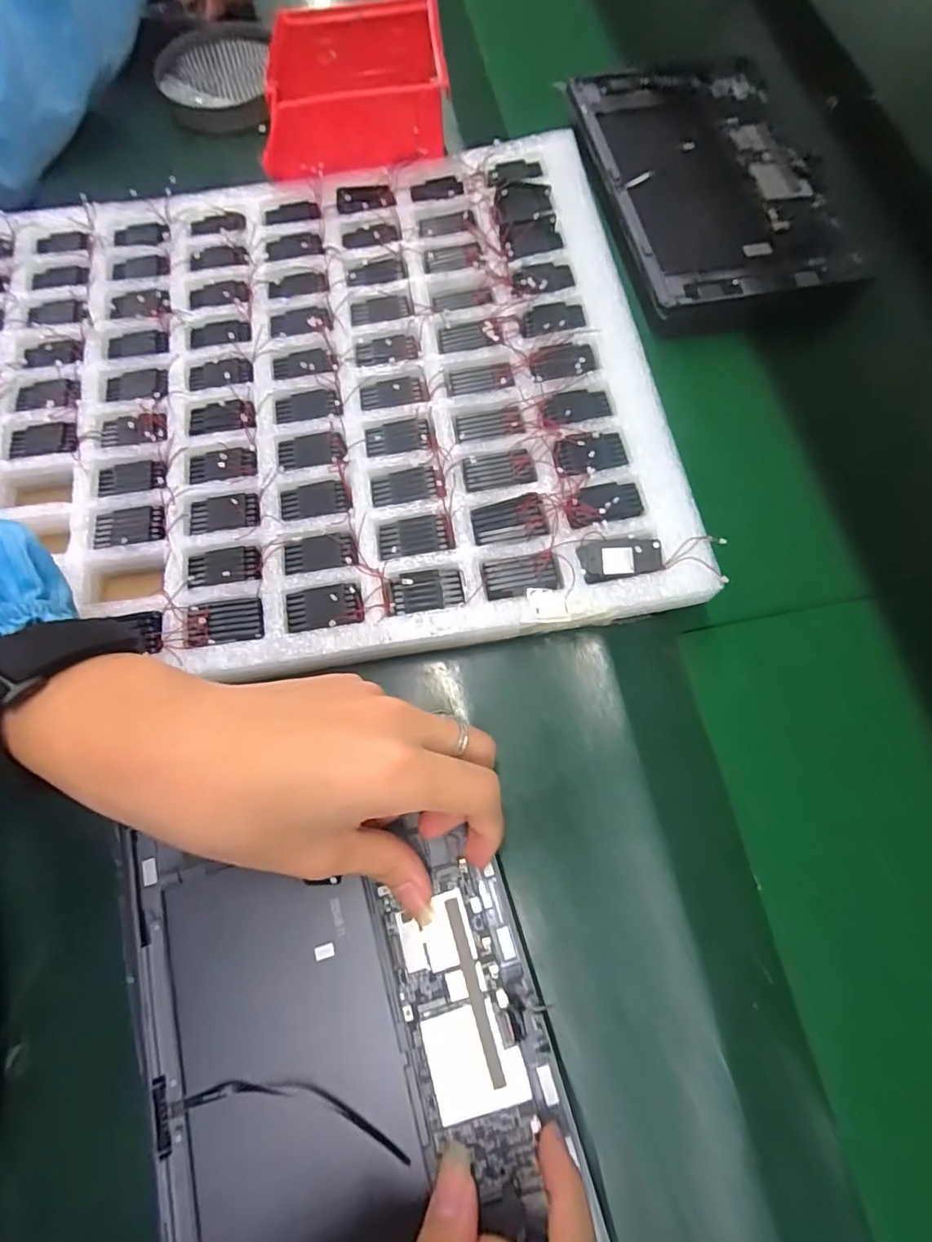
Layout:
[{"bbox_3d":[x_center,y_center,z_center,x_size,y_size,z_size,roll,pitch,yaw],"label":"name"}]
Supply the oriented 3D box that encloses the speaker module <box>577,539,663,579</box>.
[{"bbox_3d":[0.085,-0.033,0.289,0.043,0.009,0.020,-1,72,-2],"label":"speaker module"}]

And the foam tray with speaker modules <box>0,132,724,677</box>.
[{"bbox_3d":[-0.129,-0.150,0.326,0.465,0.018,0.364,-8,69,-3],"label":"foam tray with speaker modules"}]

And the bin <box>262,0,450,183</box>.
[{"bbox_3d":[-0.085,-0.391,0.383,0.137,0.042,0.125,-2,72,2],"label":"bin"}]

